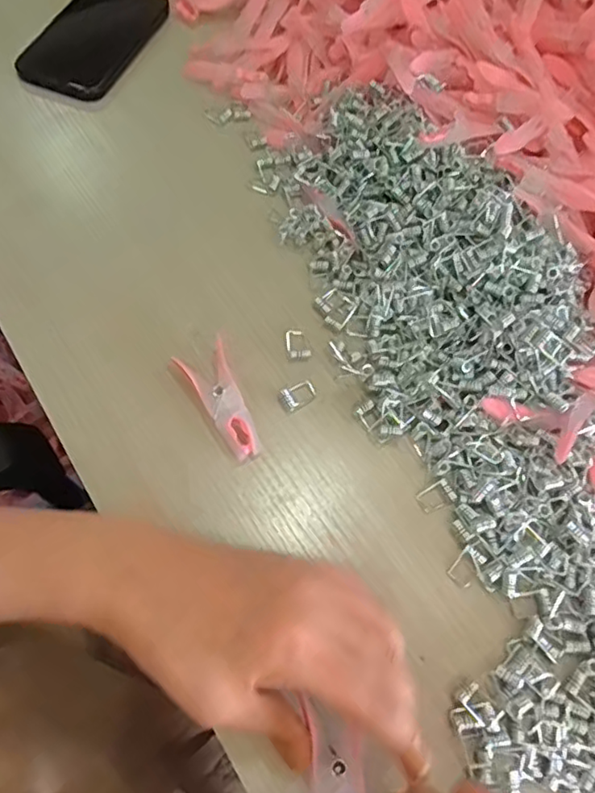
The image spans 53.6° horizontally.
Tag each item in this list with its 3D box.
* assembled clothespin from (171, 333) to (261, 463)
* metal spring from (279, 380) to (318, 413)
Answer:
[{"bbox_3d":[-0.046,0.002,0.356,0.031,0.010,0.079,-22,68,-18],"label":"assembled clothespin"},{"bbox_3d":[0.000,-0.001,0.370,0.024,0.007,0.016,-32,71,-21],"label":"metal spring"}]

